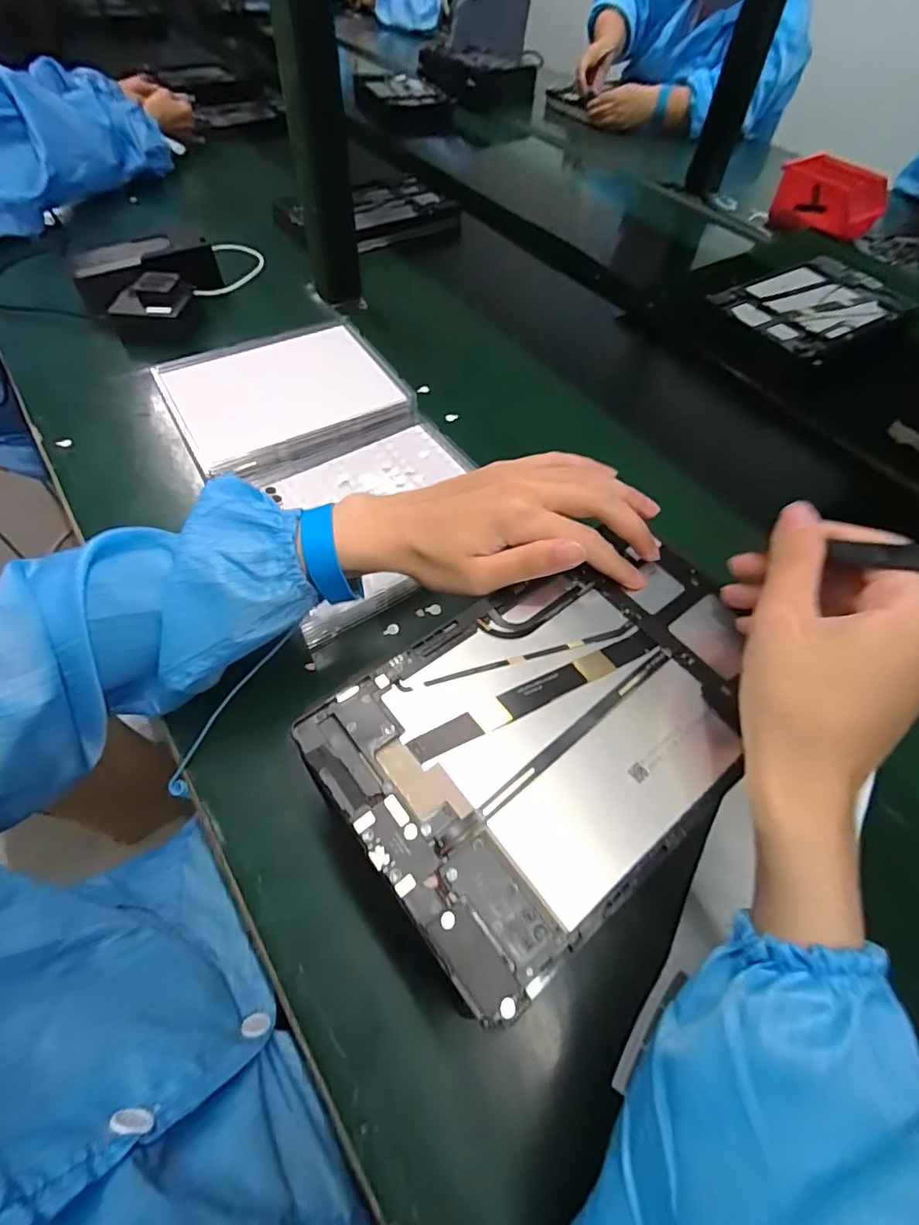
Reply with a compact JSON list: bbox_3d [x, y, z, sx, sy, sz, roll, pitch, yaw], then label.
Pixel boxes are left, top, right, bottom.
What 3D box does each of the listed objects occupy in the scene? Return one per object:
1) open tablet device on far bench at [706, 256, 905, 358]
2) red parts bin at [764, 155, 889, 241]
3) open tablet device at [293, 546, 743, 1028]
[{"bbox_3d":[0.439,-0.385,0.668,0.233,0.013,0.144,-29,62,-20],"label":"open tablet device on far bench"},{"bbox_3d":[0.571,-0.638,0.831,0.159,0.075,0.090,18,57,9],"label":"red parts bin"},{"bbox_3d":[0.053,0.049,0.270,0.231,0.011,0.147,-34,64,-22],"label":"open tablet device"}]

